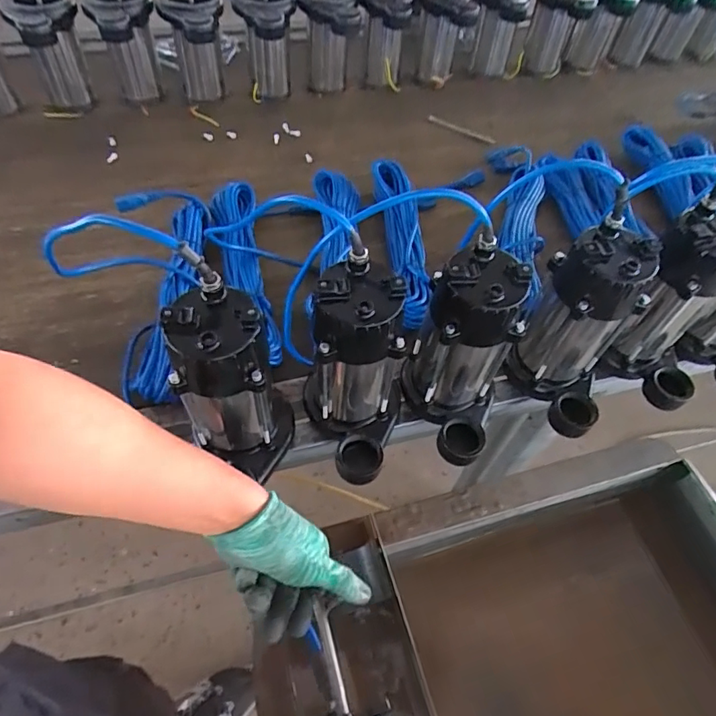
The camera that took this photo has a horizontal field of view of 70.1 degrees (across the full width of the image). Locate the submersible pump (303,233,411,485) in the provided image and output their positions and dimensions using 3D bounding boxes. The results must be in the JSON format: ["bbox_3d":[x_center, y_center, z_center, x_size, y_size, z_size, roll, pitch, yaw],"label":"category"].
[{"bbox_3d":[-0.006,0.018,0.560,0.116,0.230,0.142,13,55,5],"label":"submersible pump"}]

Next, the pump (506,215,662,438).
[{"bbox_3d":[0.271,-0.029,0.617,0.141,0.228,0.108,36,60,19],"label":"pump"}]

